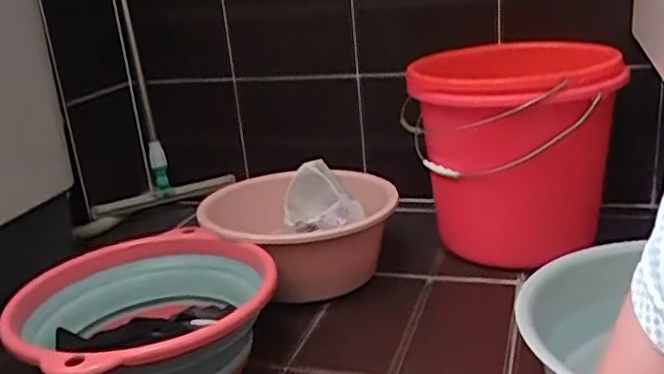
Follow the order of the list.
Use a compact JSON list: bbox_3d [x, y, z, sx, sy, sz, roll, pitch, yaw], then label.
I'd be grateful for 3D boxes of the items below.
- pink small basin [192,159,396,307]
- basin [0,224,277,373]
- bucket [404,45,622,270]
[{"bbox_3d":[-0.052,0.086,1.145,0.319,0.163,0.326,-4,19,1],"label":"pink small basin"},{"bbox_3d":[-0.241,0.194,0.900,0.340,0.148,0.327,-4,19,1],"label":"basin"},{"bbox_3d":[0.301,-0.053,1.122,0.282,0.322,0.281,-13,21,-24],"label":"bucket"}]

